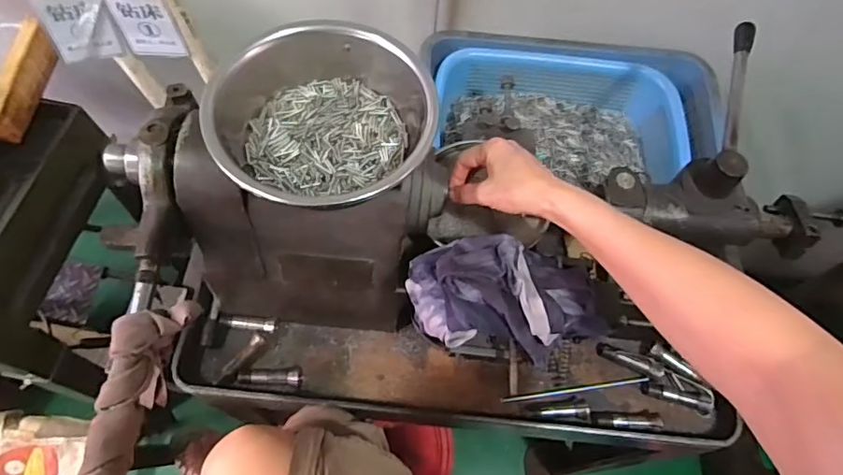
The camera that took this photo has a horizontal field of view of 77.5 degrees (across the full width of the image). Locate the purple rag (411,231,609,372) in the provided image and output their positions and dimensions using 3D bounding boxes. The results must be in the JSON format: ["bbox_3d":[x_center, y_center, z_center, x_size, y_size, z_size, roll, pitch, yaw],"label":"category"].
[{"bbox_3d":[0.076,0.055,0.484,0.173,0.062,0.094,11,64,2],"label":"purple rag"}]

